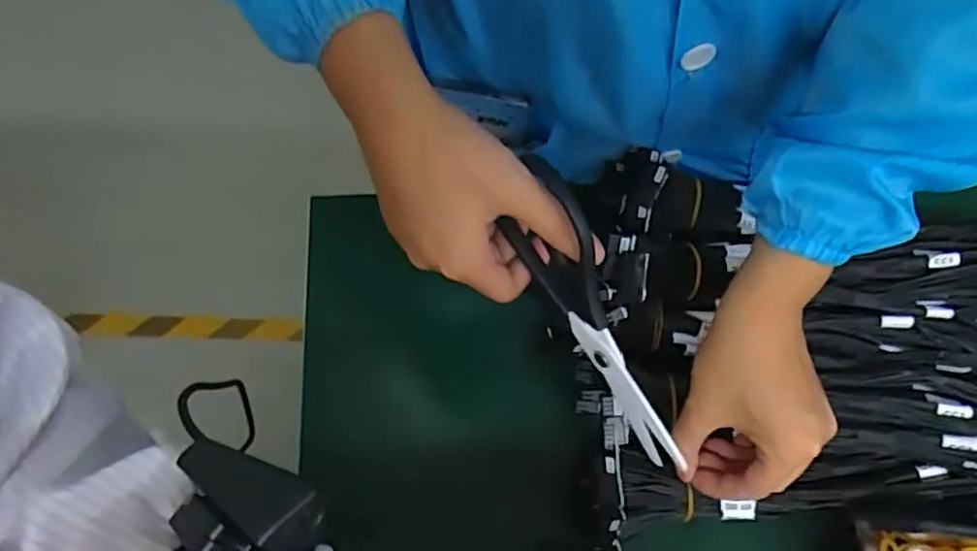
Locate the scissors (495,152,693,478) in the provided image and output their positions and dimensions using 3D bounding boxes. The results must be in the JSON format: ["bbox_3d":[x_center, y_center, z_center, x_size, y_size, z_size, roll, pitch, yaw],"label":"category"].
[{"bbox_3d":[0.053,0.024,0.368,0.015,0.070,0.186,-30,104,-15],"label":"scissors"}]

